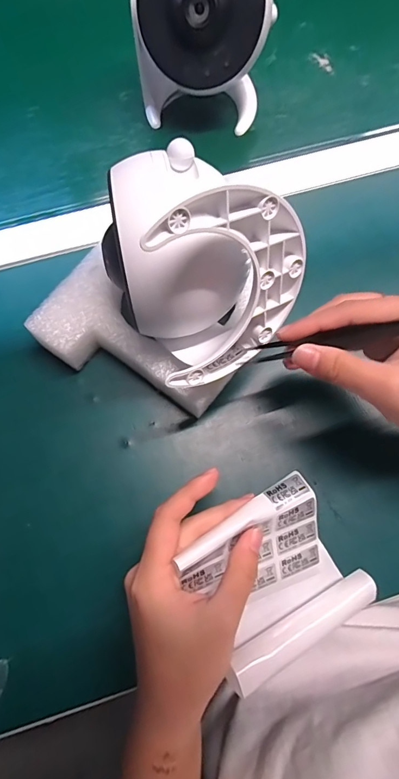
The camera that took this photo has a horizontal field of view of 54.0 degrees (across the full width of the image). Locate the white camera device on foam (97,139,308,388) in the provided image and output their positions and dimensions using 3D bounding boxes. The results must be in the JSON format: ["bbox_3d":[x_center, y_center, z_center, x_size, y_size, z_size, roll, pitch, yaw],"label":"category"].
[{"bbox_3d":[-0.004,-0.079,0.243,0.110,0.116,0.119,-38,77,-10],"label":"white camera device on foam"}]

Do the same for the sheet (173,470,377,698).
[{"bbox_3d":[0.051,0.120,0.261,0.121,0.045,0.100,-25,86,-26],"label":"sheet"}]

